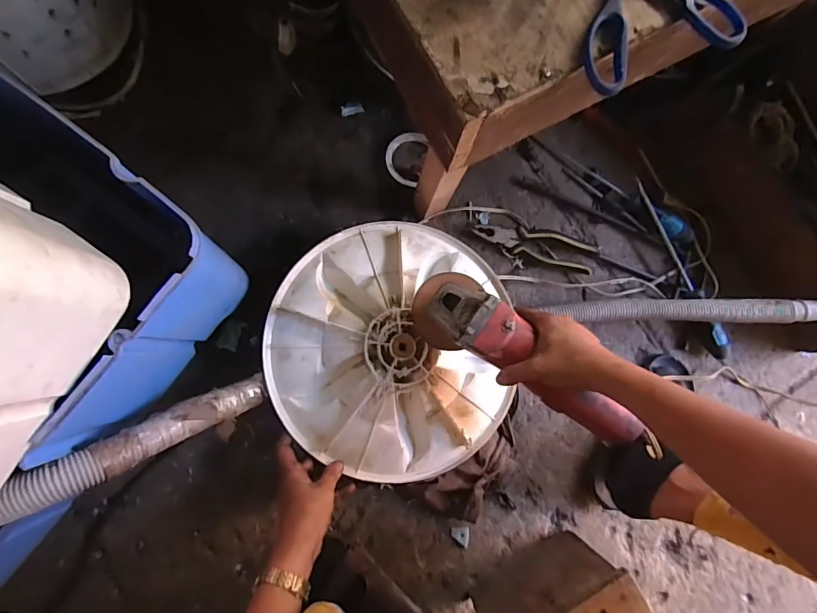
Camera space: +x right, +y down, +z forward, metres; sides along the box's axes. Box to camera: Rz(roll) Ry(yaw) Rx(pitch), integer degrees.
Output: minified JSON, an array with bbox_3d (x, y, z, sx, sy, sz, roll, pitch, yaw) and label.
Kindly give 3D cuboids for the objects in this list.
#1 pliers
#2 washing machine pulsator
[{"bbox_3d":[0.194,-0.097,0.648,0.187,0.027,0.045,15,82,-5],"label":"pliers"},{"bbox_3d":[-0.021,0.053,0.550,0.308,0.050,0.331,1,83,-7],"label":"washing machine pulsator"}]

